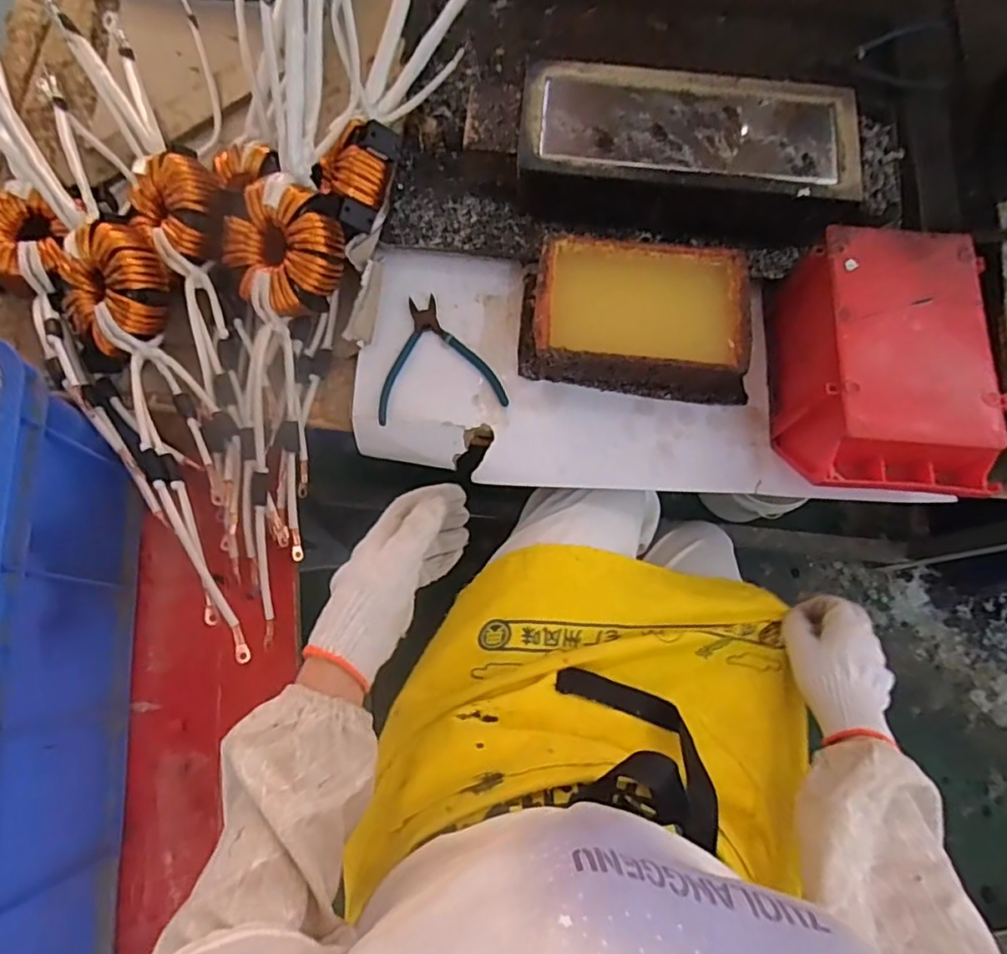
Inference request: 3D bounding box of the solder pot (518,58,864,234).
[{"bbox_3d":[0.188,-0.338,0.649,0.340,0.091,0.160,3,74,-1],"label":"solder pot"}]

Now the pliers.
[{"bbox_3d":[-0.072,-0.125,0.619,0.124,0.011,0.133,-11,75,-5],"label":"pliers"}]

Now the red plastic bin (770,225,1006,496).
[{"bbox_3d":[0.347,-0.098,0.564,0.147,0.114,0.238,5,74,-1],"label":"red plastic bin"}]

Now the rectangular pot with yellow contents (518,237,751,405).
[{"bbox_3d":[0.133,-0.157,0.604,0.221,0.066,0.134,6,74,0],"label":"rectangular pot with yellow contents"}]

